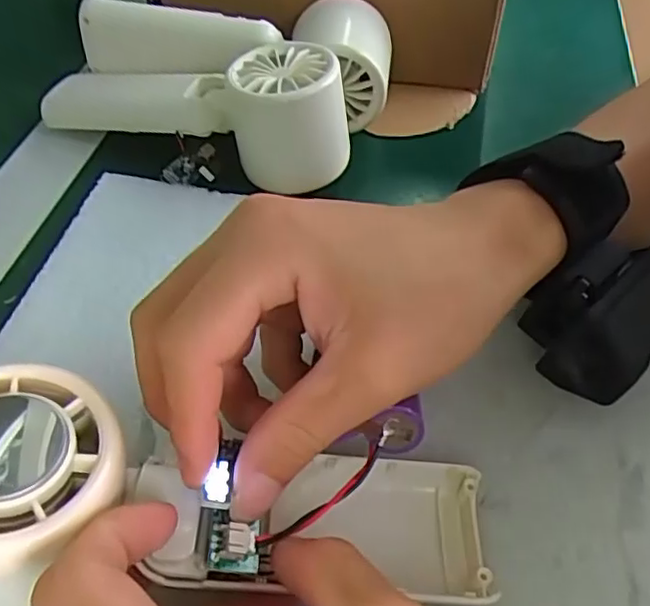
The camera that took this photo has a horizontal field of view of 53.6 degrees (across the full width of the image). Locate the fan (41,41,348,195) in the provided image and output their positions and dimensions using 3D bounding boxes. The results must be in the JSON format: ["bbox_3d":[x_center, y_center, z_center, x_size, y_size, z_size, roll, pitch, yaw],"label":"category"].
[{"bbox_3d":[-0.066,-0.098,0.336,0.165,0.056,0.053,8,50,22],"label":"fan"}]

